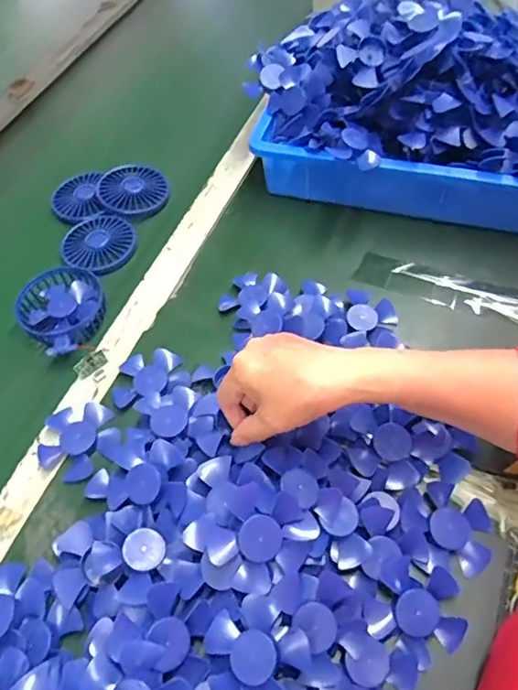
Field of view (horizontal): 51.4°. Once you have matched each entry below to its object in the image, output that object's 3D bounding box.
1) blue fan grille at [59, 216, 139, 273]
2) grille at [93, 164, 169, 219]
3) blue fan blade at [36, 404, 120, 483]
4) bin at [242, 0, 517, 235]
[{"bbox_3d":[-0.187,-0.120,0.636,0.087,0.011,0.087,-2,56,3],"label":"blue fan grille"},{"bbox_3d":[-0.157,-0.197,0.680,0.085,0.011,0.085,-37,61,-18],"label":"grille"},{"bbox_3d":[-0.163,0.084,0.487,0.068,0.009,0.071,28,63,21],"label":"blue fan blade"},{"bbox_3d":[0.215,-0.270,0.603,0.436,0.157,0.251,13,58,13],"label":"bin"}]

